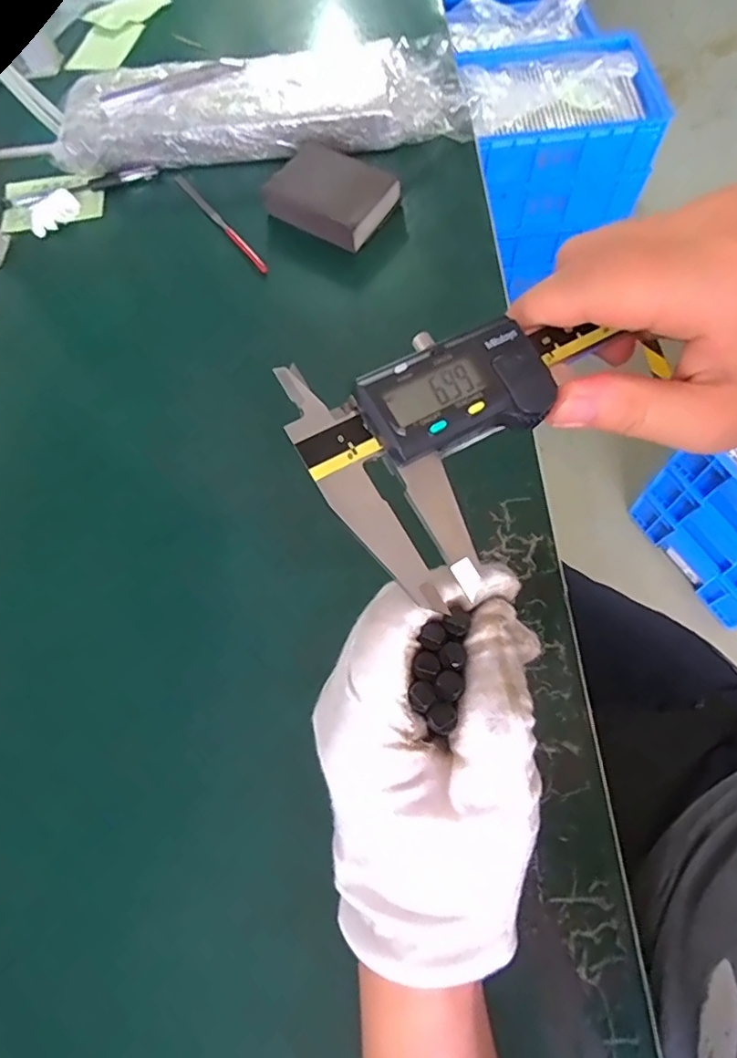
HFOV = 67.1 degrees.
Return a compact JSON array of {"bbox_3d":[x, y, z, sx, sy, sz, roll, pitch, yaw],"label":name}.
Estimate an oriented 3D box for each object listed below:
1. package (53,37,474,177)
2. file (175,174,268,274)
[{"bbox_3d":[-0.094,-0.384,0.506,0.373,0.050,0.103,-3,66,2],"label":"package"},{"bbox_3d":[-0.132,-0.274,0.493,0.009,0.004,0.153,-35,69,-12],"label":"file"}]

